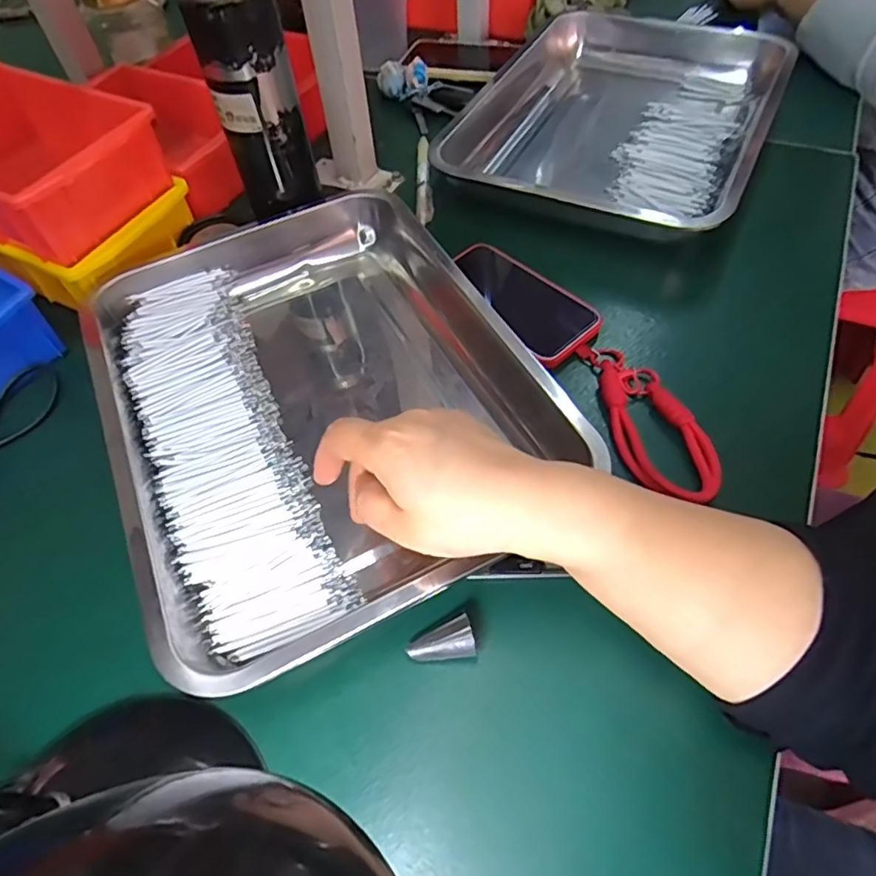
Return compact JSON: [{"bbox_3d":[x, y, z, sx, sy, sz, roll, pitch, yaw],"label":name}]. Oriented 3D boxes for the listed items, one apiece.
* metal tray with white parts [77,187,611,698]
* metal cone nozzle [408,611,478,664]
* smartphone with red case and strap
[{"bbox_3d":[-0.092,-0.045,0.412,0.258,0.061,0.365,-25,59,-13],"label":"metal tray with white parts"},{"bbox_3d":[0.002,0.110,0.310,0.034,0.021,0.020,-15,56,-7],"label":"metal cone nozzle"},{"bbox_3d":[0.104,-0.065,0.428,0.064,0.031,0.275,-23,57,-13],"label":"smartphone with red case and strap"}]

